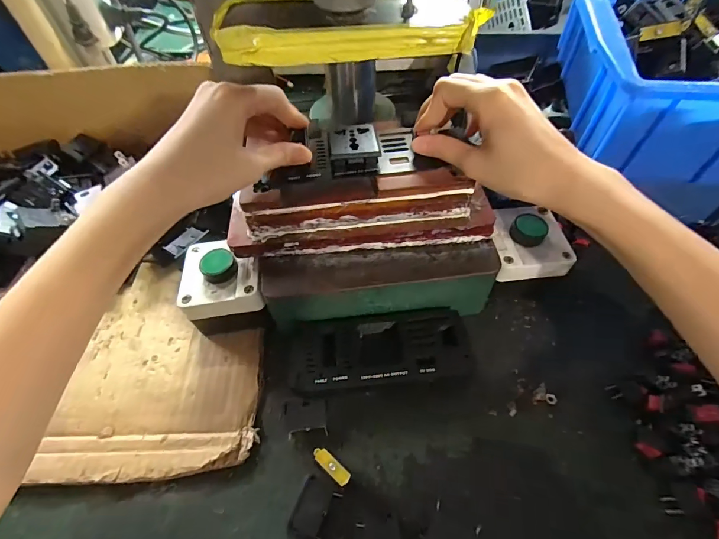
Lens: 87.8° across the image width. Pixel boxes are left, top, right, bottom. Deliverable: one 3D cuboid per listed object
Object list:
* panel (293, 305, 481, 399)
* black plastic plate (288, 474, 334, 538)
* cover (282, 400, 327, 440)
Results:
[{"bbox_3d":[0.018,0.067,0.310,0.146,0.021,0.063,-6,56,-2],"label":"panel"},{"bbox_3d":[-0.033,0.162,0.255,0.022,0.004,0.034,25,56,-3],"label":"black plastic plate"},{"bbox_3d":[-0.043,0.116,0.292,0.035,0.006,0.025,-3,56,0],"label":"cover"}]

